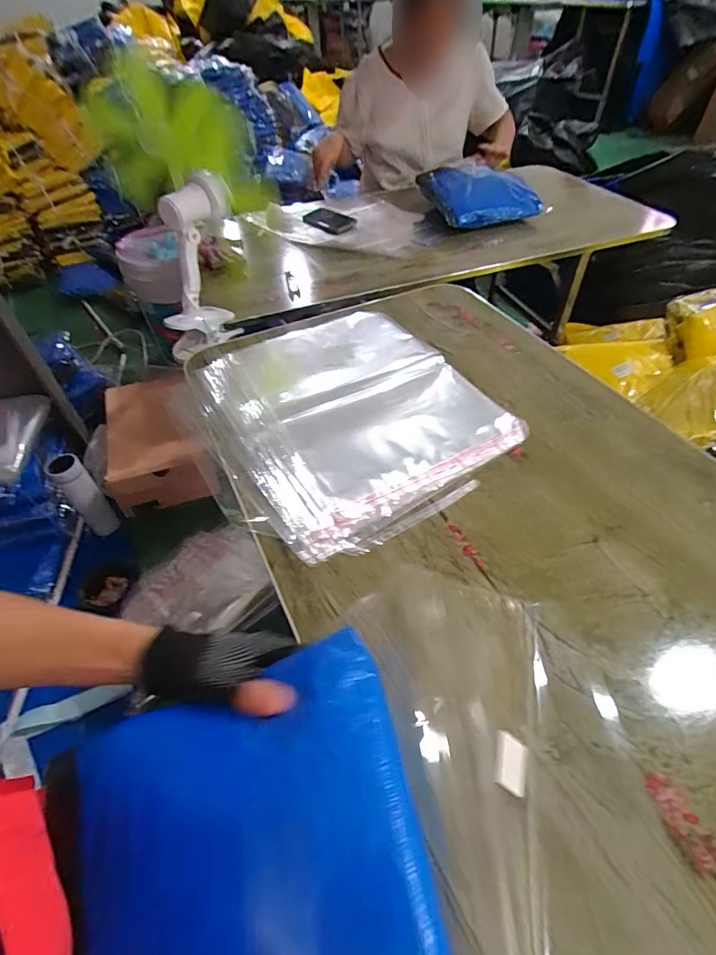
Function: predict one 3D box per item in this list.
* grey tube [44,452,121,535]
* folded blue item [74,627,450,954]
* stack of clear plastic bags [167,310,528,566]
[{"bbox_3d":[-0.645,0.040,1.077,0.070,0.228,0.073,-28,53,-20],"label":"grey tube"},{"bbox_3d":[-0.067,0.242,0.261,0.227,0.026,0.233,-28,51,4],"label":"folded blue item"},{"bbox_3d":[-0.035,-0.109,0.692,0.416,0.022,0.464,-25,52,-20],"label":"stack of clear plastic bags"}]

